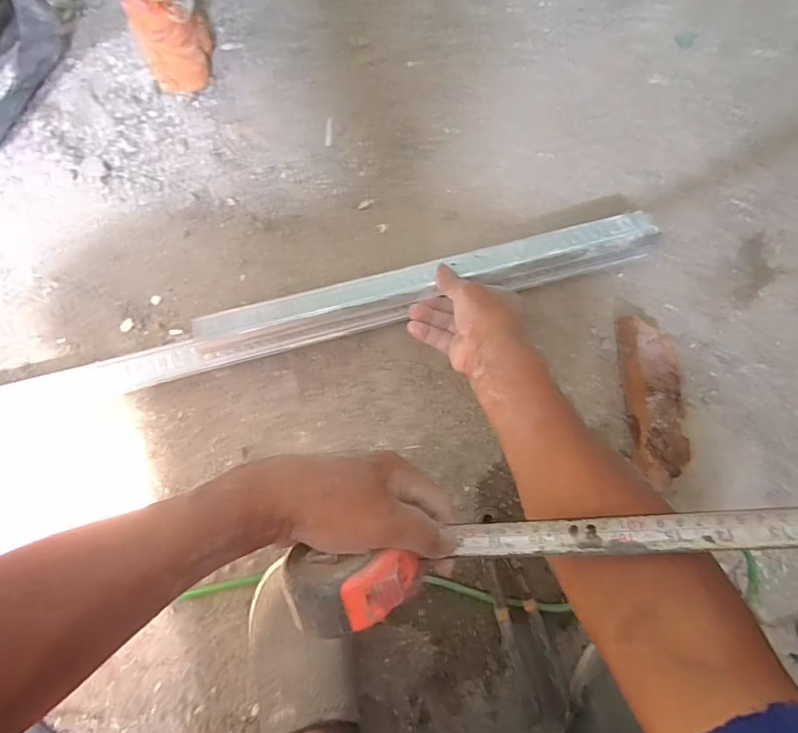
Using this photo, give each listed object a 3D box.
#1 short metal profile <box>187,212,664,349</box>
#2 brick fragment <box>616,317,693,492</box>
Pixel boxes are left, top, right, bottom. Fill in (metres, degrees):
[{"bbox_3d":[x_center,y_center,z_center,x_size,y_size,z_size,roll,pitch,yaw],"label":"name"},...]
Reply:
[{"bbox_3d":[0.041,-0.090,0.510,0.491,0.037,0.049,-14,89,-6],"label":"short metal profile"},{"bbox_3d":[0.287,0.039,0.551,0.053,0.044,0.194,-4,87,-8],"label":"brick fragment"}]

